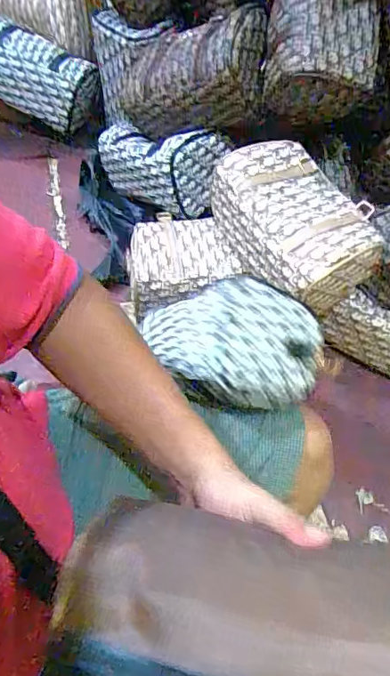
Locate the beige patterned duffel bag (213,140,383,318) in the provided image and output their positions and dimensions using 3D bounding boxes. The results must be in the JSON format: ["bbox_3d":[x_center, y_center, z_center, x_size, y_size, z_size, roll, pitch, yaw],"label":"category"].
[{"bbox_3d":[0.134,-0.151,0.692,0.160,0.103,0.233,-22,63,-16],"label":"beige patterned duffel bag"}]

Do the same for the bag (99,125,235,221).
[{"bbox_3d":[-0.066,-0.282,0.829,0.250,0.105,0.102,24,58,36],"label":"bag"}]

